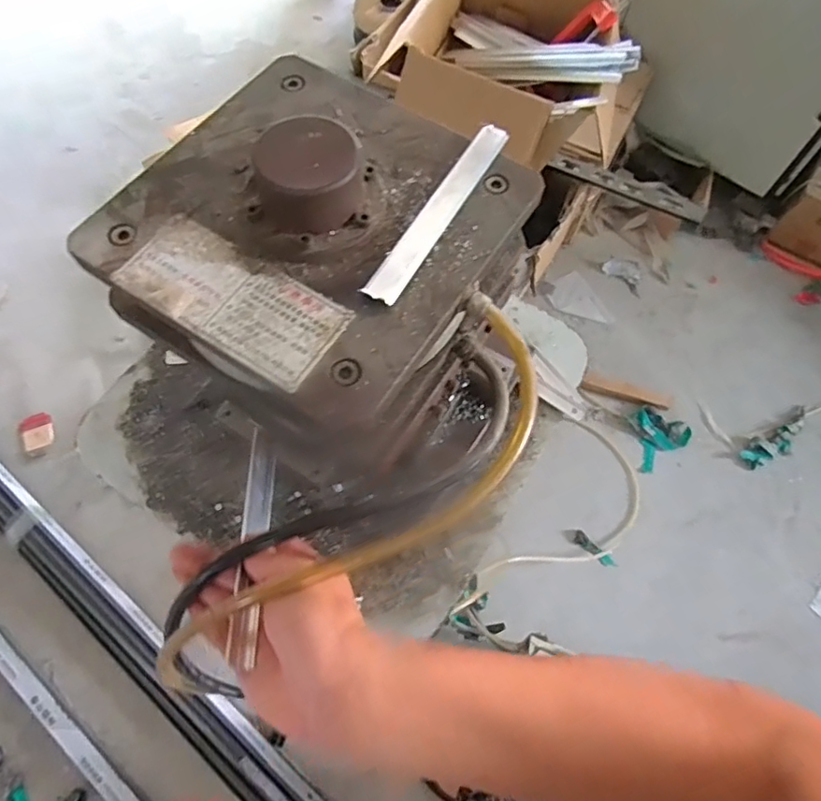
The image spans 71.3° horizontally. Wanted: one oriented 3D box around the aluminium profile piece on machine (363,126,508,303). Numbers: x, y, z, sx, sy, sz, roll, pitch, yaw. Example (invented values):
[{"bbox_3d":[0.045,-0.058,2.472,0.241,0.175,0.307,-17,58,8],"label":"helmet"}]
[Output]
[{"bbox_3d":[0.019,-0.122,0.363,0.022,0.009,0.162,28,68,9],"label":"aluminium profile piece on machine"}]

